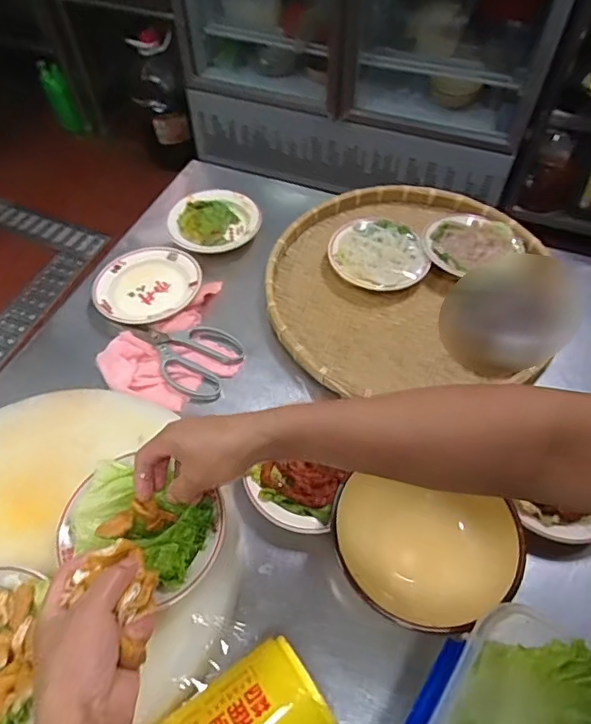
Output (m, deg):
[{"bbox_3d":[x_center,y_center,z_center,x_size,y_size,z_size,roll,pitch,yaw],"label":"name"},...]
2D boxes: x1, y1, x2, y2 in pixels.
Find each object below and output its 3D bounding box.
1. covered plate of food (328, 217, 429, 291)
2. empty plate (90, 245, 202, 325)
[{"bbox_3d":[0.119,-0.161,0.779,0.137,0.039,0.142,0,54,0],"label":"covered plate of food"},{"bbox_3d":[-0.211,-0.107,0.740,0.148,0.027,0.139,0,54,0],"label":"empty plate"}]

